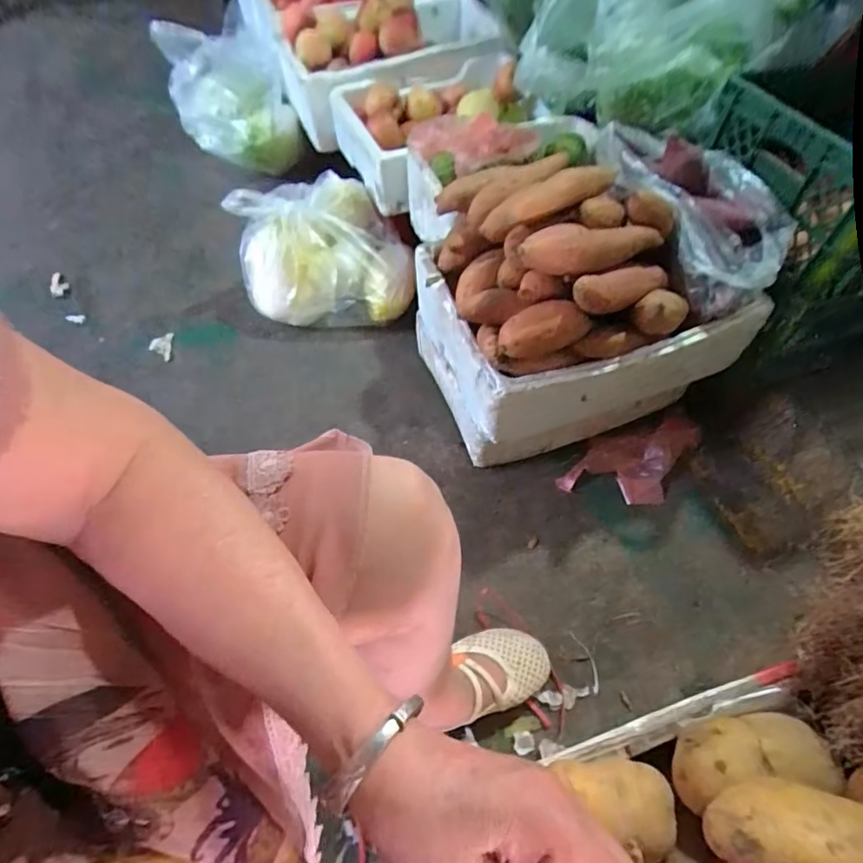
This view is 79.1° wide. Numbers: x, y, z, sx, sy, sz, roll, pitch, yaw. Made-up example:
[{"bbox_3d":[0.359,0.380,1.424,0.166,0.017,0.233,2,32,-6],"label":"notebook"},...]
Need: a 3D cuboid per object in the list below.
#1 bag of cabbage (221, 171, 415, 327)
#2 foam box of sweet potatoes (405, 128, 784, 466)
[{"bbox_3d":[-0.206,-0.385,1.065,0.327,0.180,0.285,1,53,-5],"label":"bag of cabbage"},{"bbox_3d":[0.222,-0.191,0.848,0.420,0.430,0.337,-15,56,-16],"label":"foam box of sweet potatoes"}]

